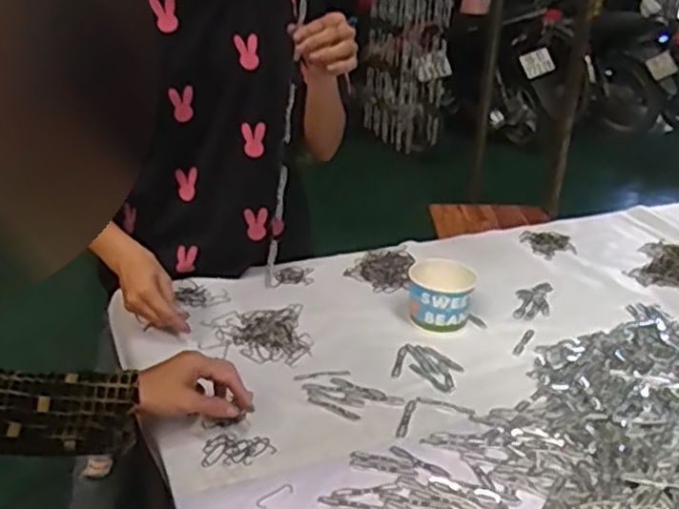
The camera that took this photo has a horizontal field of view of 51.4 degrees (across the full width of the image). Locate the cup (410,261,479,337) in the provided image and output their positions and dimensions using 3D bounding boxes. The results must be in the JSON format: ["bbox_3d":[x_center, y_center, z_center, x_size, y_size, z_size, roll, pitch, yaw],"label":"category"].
[{"bbox_3d":[0.144,0.059,0.997,0.087,0.068,0.110,8,26,11],"label":"cup"}]

